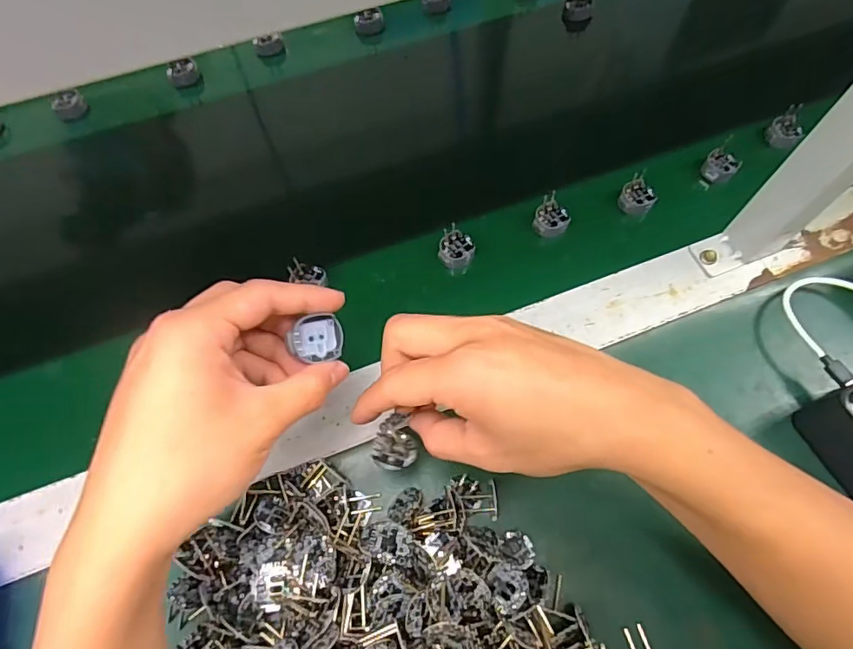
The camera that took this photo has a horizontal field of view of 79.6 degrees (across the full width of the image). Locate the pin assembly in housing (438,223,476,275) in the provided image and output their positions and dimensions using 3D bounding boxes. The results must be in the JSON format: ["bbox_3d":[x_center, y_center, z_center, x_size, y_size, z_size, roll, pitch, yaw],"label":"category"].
[{"bbox_3d":[0.024,-0.057,0.406,0.027,0.027,0.031,12,67,6],"label":"pin assembly in housing"}]

